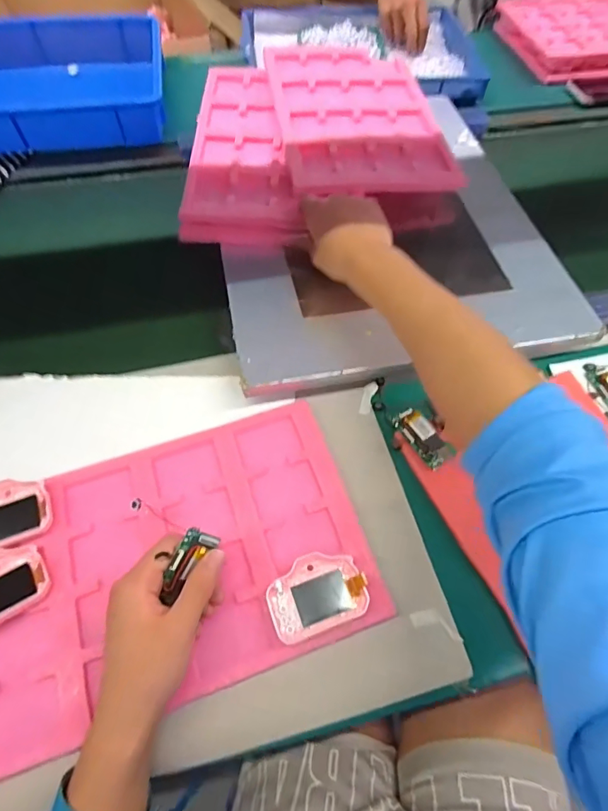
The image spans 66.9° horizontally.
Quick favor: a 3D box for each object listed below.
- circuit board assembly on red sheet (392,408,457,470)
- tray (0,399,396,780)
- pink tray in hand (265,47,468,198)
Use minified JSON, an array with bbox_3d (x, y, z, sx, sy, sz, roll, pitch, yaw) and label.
[{"bbox_3d":[0.126,0.033,0.487,0.032,0.017,0.068,-29,64,-17],"label":"circuit board assembly on red sheet"},{"bbox_3d":[-0.128,0.139,0.418,0.369,0.017,0.226,-18,62,-11],"label":"tray"},{"bbox_3d":[0.075,-0.430,0.675,0.224,0.019,0.349,-7,60,-5],"label":"pink tray in hand"}]

